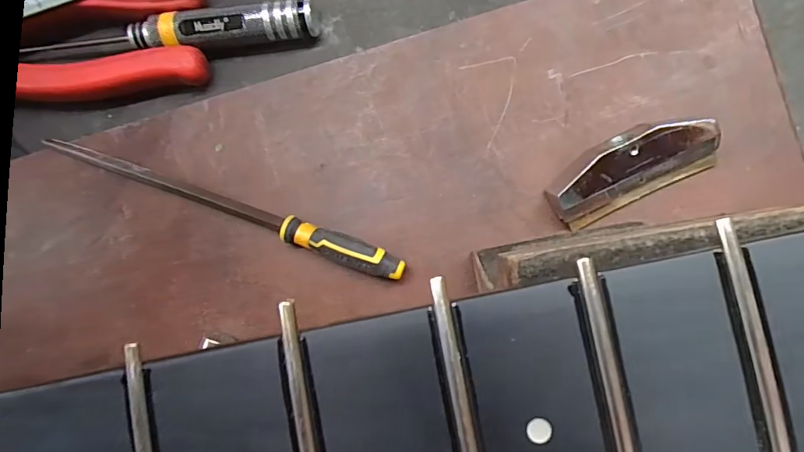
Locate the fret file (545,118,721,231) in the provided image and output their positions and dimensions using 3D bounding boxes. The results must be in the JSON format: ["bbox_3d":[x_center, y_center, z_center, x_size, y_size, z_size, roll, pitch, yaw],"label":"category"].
[{"bbox_3d":[0.086,-0.022,0.175,0.064,0.019,0.025,-26,85,3],"label":"fret file"}]

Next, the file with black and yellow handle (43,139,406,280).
[{"bbox_3d":[-0.073,-0.010,0.188,0.157,0.010,0.011,21,89,6],"label":"file with black and yellow handle"}]

